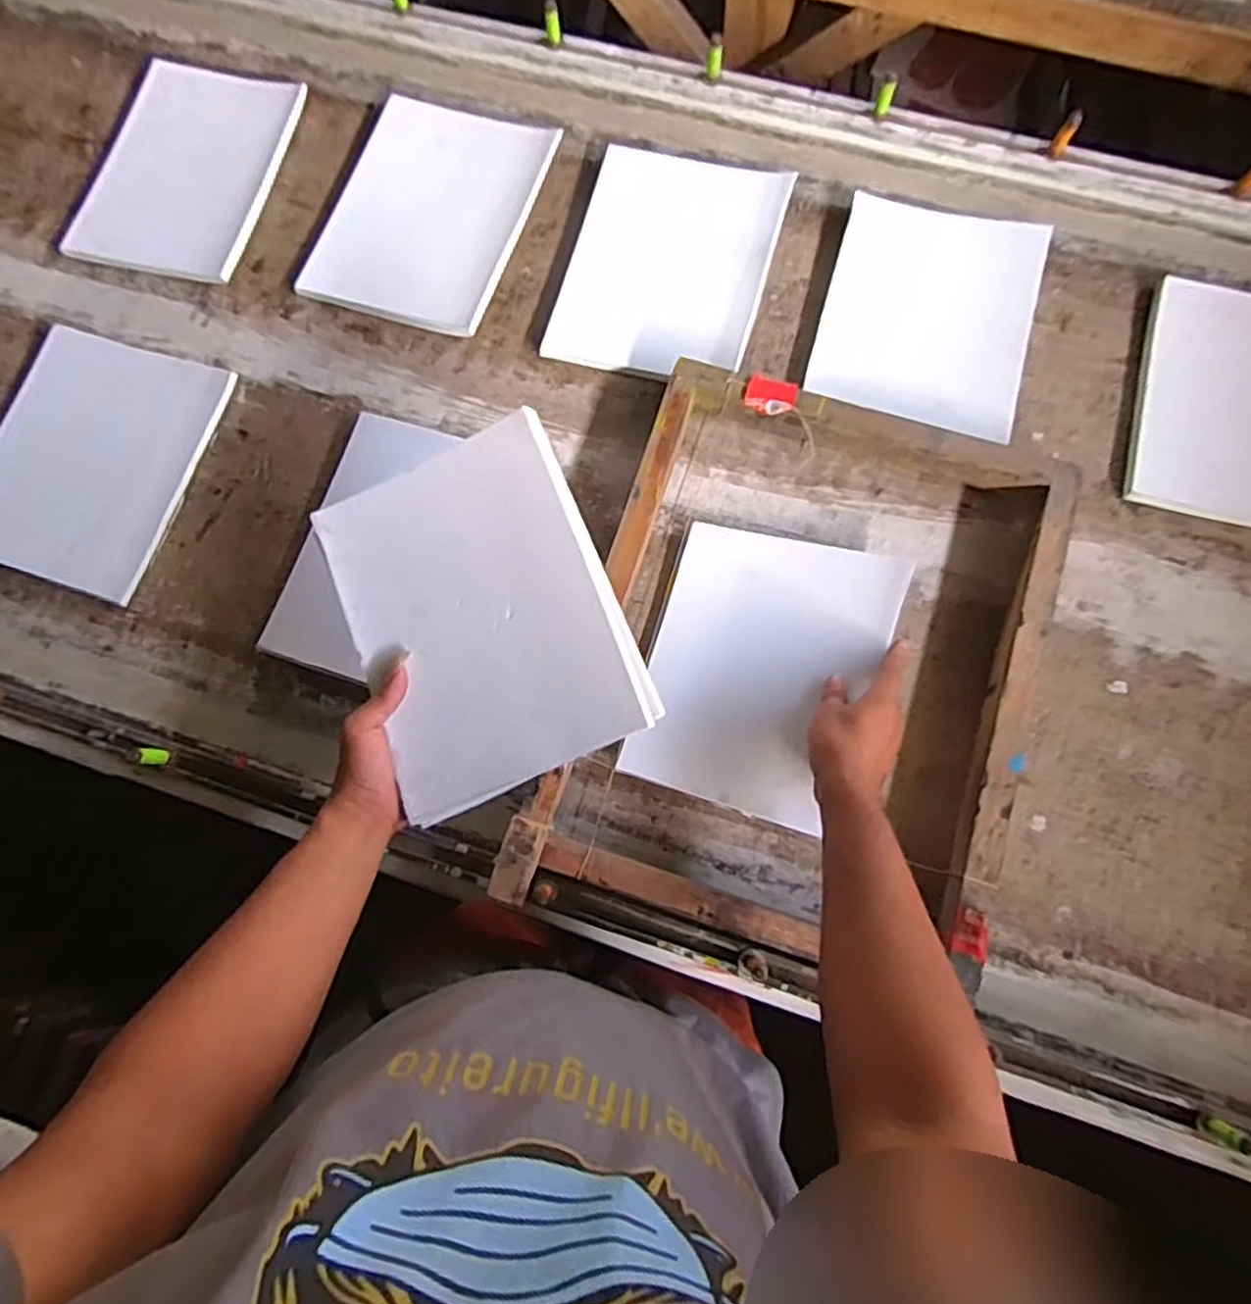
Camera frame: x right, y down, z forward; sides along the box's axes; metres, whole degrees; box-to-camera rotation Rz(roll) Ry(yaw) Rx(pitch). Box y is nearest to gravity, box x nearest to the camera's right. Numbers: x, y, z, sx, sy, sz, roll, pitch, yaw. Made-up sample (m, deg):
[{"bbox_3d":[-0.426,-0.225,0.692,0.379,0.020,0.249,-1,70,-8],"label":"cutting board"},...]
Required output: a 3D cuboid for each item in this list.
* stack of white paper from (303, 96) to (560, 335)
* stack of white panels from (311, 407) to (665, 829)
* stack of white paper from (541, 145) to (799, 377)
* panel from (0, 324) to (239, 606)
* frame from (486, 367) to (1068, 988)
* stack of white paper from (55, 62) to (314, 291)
[{"bbox_3d":[-0.225,-0.500,0.830,0.220,0.014,0.268,17,80,4],"label":"stack of white paper"},{"bbox_3d":[-0.116,-0.027,0.585,0.211,0.017,0.269,-24,84,11],"label":"stack of white panels"},{"bbox_3d":[0.048,-0.434,0.813,0.216,0.027,0.272,16,80,4],"label":"stack of white paper"},{"bbox_3d":[-0.576,-0.208,0.779,0.230,0.012,0.272,17,80,4],"label":"panel"},{"bbox_3d":[0.171,0.012,0.677,0.423,0.058,0.556,17,79,5],"label":"frame"},{"bbox_3d":[-0.517,-0.570,0.855,0.210,0.009,0.280,13,80,3],"label":"stack of white paper"}]

